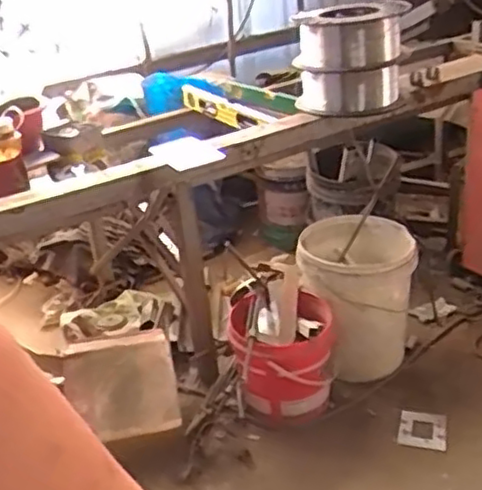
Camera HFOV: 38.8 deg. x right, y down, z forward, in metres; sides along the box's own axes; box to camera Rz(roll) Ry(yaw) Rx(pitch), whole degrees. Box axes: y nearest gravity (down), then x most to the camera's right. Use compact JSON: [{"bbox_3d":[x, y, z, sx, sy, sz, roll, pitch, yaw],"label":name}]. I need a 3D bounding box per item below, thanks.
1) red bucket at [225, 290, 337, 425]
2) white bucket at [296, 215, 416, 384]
[{"bbox_3d":[0.103,0.288,1.697,0.254,0.250,0.254,-5,28,3],"label":"red bucket"},{"bbox_3d":[0.305,0.132,1.835,0.295,0.331,0.321,-1,28,10],"label":"white bucket"}]

